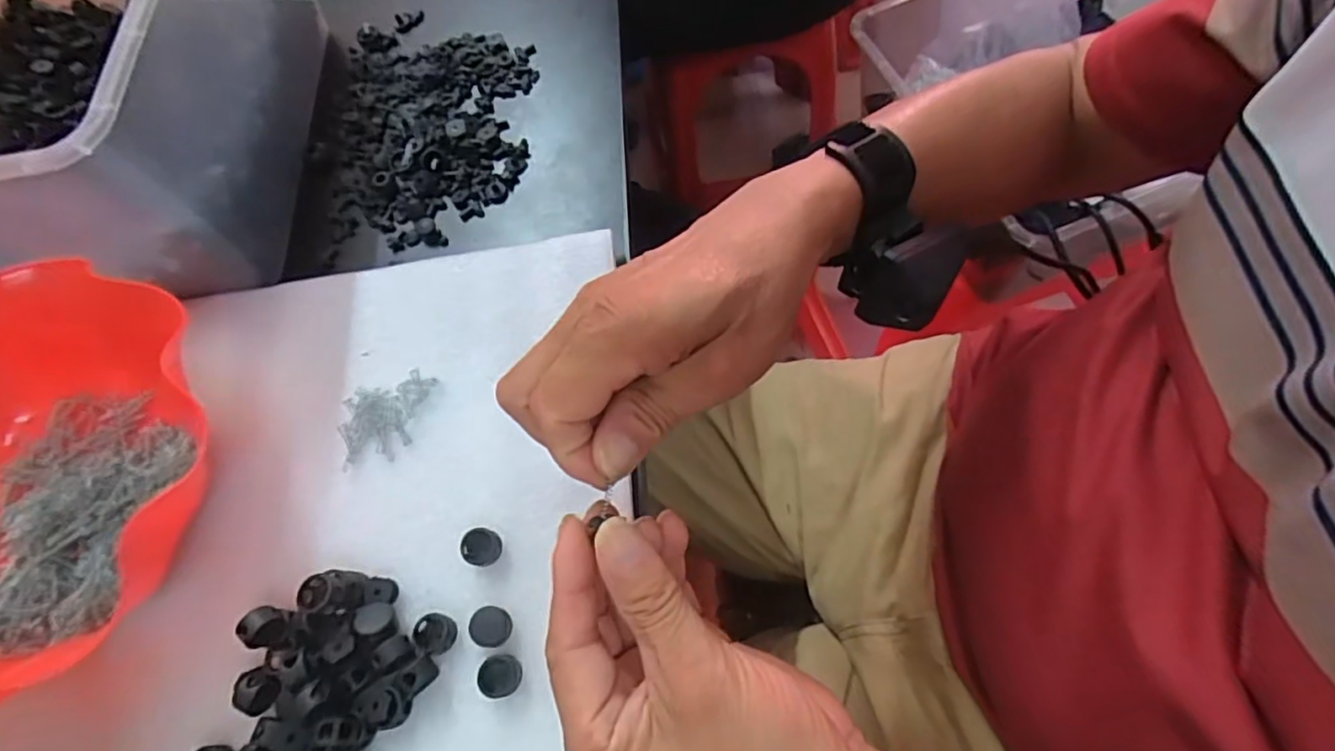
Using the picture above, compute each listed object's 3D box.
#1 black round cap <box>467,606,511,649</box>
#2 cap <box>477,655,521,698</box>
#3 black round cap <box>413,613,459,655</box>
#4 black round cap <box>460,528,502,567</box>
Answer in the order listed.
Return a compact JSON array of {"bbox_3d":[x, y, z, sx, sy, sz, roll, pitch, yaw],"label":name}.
[{"bbox_3d":[-0.078,0.112,0.289,0.017,0.008,0.017,-3,66,7],"label":"black round cap"},{"bbox_3d":[-0.072,0.130,0.282,0.017,0.009,0.016,-3,66,7],"label":"cap"},{"bbox_3d":[-0.105,0.116,0.292,0.019,0.006,0.016,19,70,15],"label":"black round cap"},{"bbox_3d":[-0.087,0.080,0.304,0.017,0.012,0.017,-3,66,7],"label":"black round cap"}]

